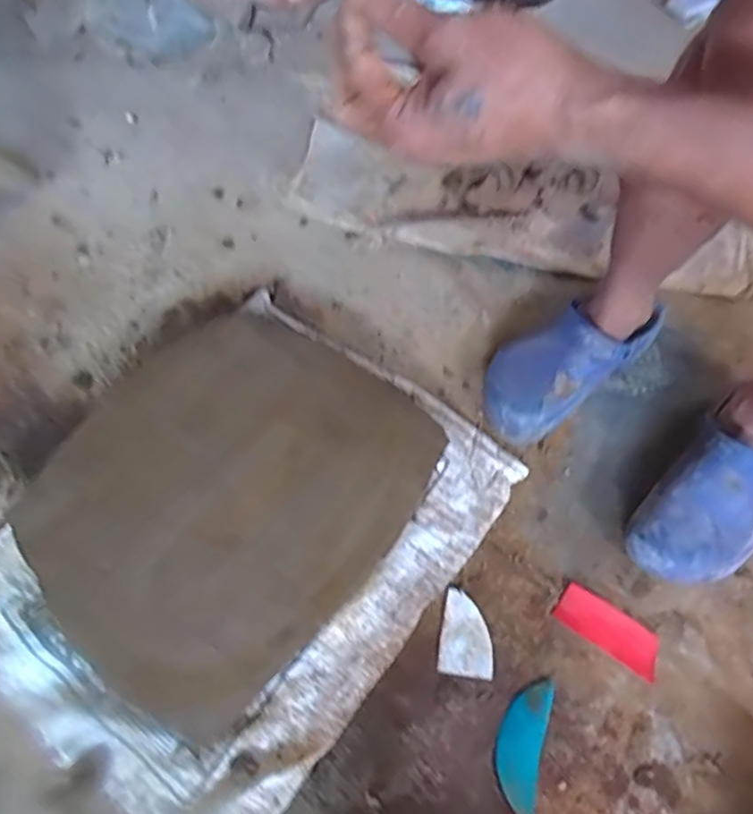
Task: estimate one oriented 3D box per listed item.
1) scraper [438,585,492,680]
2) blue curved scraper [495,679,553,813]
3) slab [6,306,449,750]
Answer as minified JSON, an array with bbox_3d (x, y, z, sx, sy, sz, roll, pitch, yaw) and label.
[{"bbox_3d":[0.094,0.233,0.628,0.051,0.004,0.083,6,61,5],"label":"scraper"},{"bbox_3d":[0.138,0.319,0.576,0.040,0.010,0.117,15,63,10],"label":"blue curved scraper"},{"bbox_3d":[-0.167,0.086,0.668,0.354,0.088,0.404,32,67,18],"label":"slab"}]

